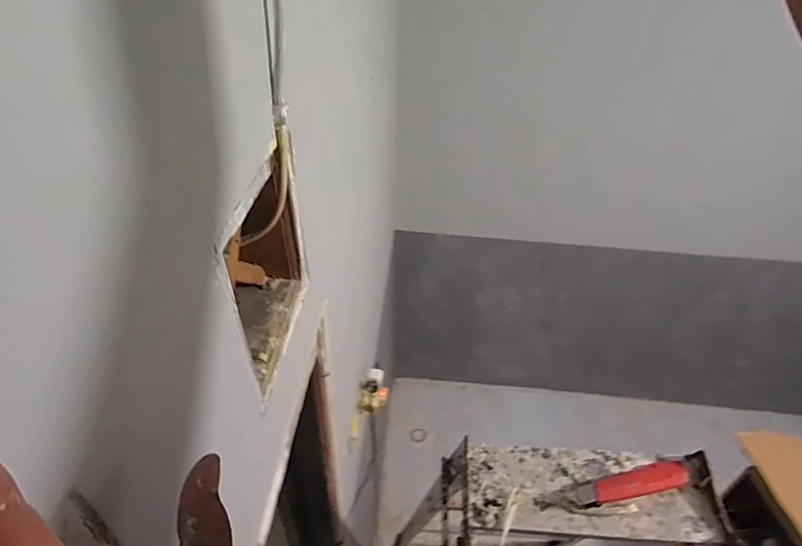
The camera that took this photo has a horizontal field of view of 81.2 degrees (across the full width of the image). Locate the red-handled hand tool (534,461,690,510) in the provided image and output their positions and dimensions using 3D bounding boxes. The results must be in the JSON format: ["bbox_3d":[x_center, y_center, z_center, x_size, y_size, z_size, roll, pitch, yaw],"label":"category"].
[{"bbox_3d":[0.252,0.252,0.552,0.184,0.027,0.032,-7,40,-11],"label":"red-handled hand tool"}]

